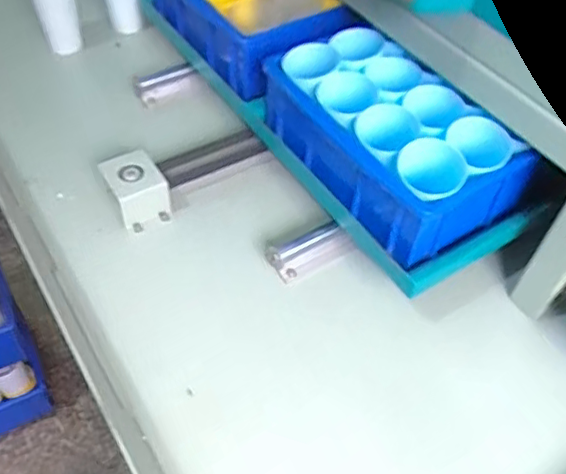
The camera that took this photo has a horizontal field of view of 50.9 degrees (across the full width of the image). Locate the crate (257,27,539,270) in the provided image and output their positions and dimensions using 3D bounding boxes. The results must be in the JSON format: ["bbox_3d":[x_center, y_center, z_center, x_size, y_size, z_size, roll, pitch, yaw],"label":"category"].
[{"bbox_3d":[0.112,-0.109,0.645,0.142,0.099,0.280,-26,56,-24],"label":"crate"}]

